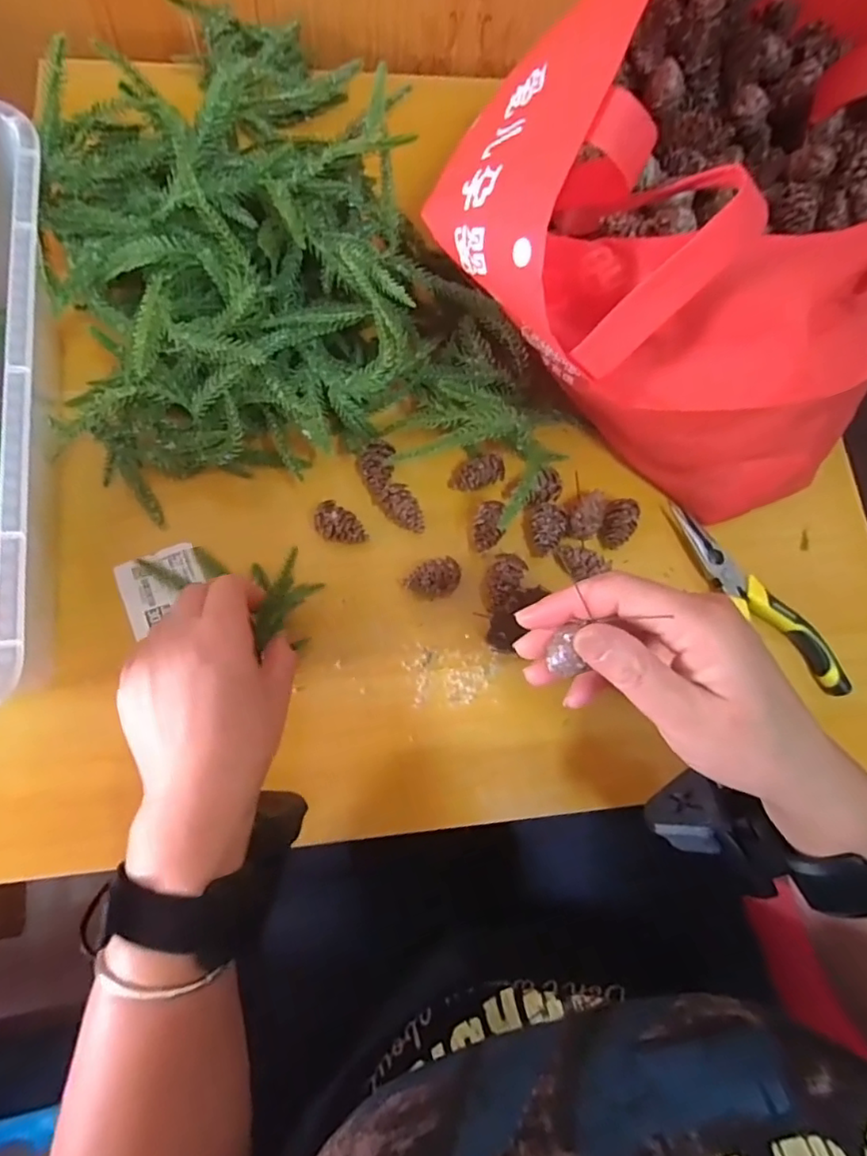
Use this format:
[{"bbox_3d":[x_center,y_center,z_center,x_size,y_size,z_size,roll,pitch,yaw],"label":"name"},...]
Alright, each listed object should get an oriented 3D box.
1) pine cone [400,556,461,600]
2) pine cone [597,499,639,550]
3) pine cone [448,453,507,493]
[{"bbox_3d":[-0.001,0.002,0.385,0.035,0.021,0.021,-16,76,-5],"label":"pine cone"},{"bbox_3d":[0.124,-0.036,0.409,0.023,0.020,0.032,35,77,8],"label":"pine cone"},{"bbox_3d":[0.029,-0.069,0.401,0.036,0.020,0.017,-11,75,-3],"label":"pine cone"}]

